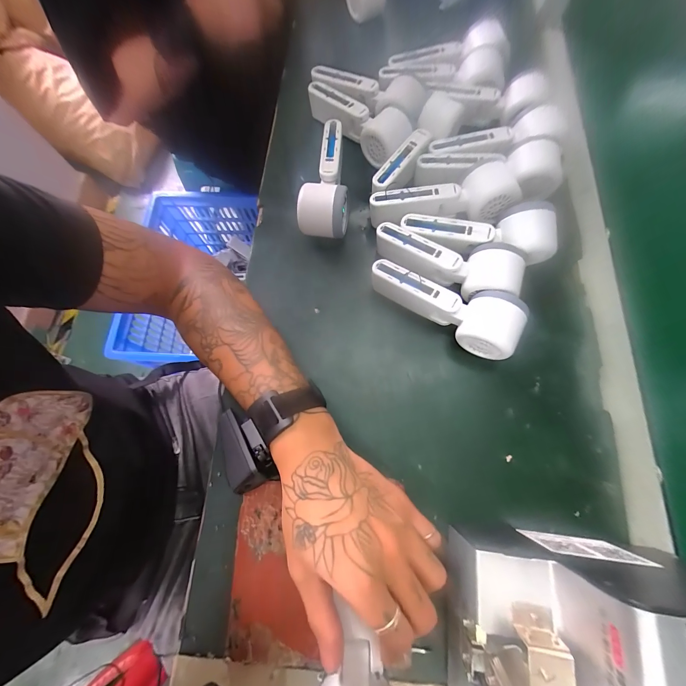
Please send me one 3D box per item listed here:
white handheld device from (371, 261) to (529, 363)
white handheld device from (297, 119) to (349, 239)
[{"bbox_3d":[0.105,-0.041,0.335,0.160,0.053,0.052,25,75,9],"label":"white handheld device"},{"bbox_3d":[-0.025,-0.209,0.397,0.059,0.062,0.163,0,73,2],"label":"white handheld device"}]

